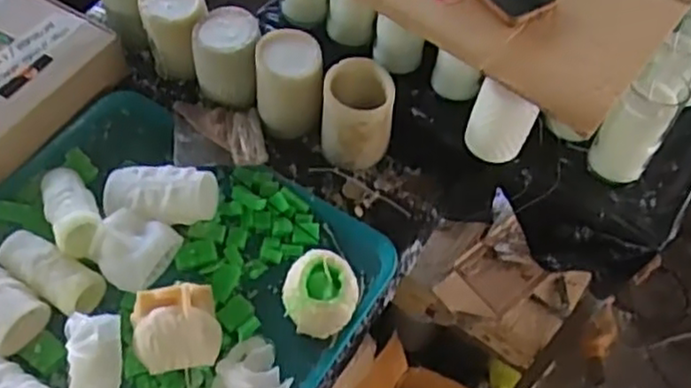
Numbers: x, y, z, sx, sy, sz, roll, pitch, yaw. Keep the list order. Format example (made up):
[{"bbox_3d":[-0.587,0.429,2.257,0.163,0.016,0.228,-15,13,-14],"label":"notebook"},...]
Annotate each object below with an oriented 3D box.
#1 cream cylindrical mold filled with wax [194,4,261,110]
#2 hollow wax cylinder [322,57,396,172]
[{"bbox_3d":[-0.148,-0.175,0.894,0.077,0.090,0.090,0,56,-5],"label":"cream cylindrical mold filled with wax"},{"bbox_3d":[0.014,-0.091,0.851,0.081,0.118,0.083,4,56,-2],"label":"hollow wax cylinder"}]

